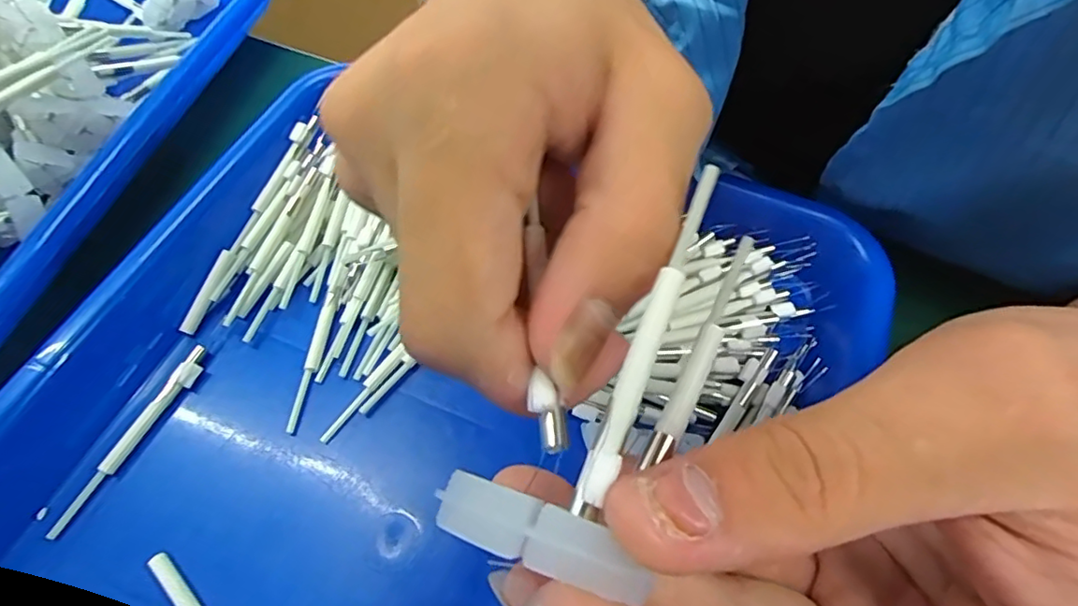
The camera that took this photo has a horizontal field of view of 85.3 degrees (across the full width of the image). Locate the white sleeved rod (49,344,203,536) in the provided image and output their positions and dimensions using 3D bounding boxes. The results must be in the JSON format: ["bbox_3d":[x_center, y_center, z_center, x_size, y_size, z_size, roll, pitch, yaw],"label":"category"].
[{"bbox_3d":[-0.136,0.045,0.196,0.007,0.006,0.069,24,64,12],"label":"white sleeved rod"}]

